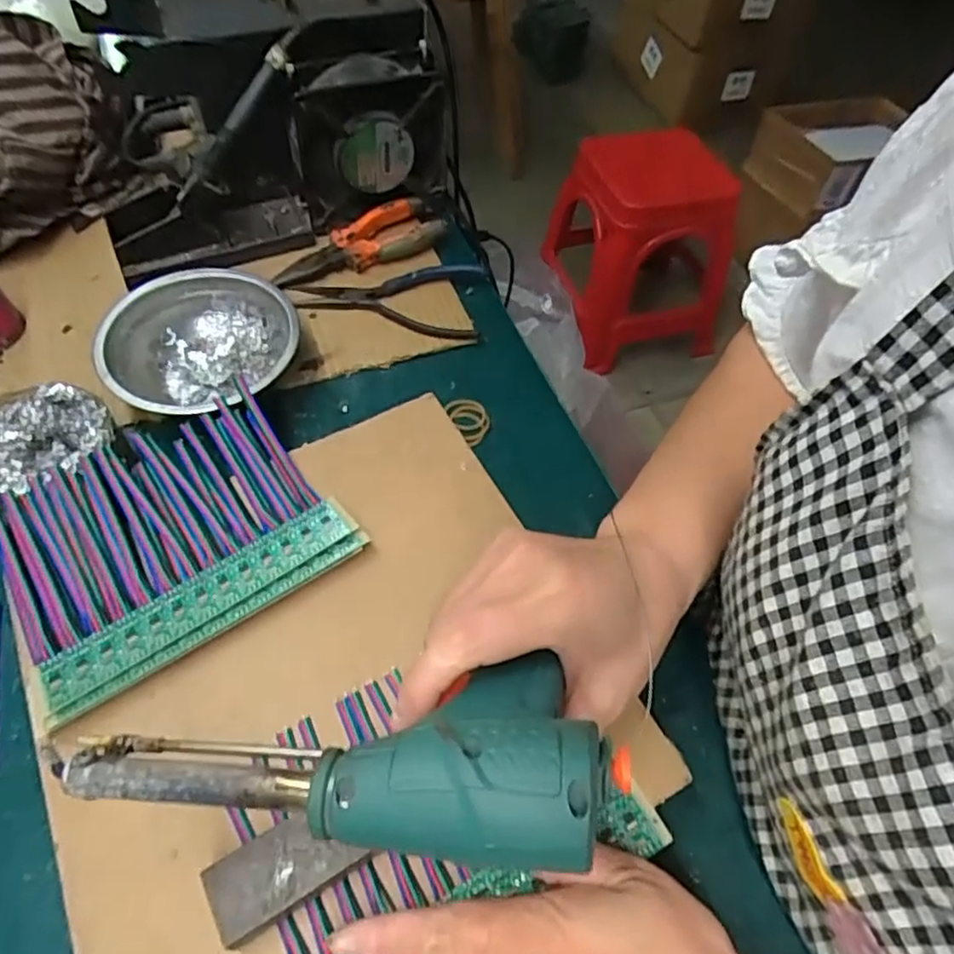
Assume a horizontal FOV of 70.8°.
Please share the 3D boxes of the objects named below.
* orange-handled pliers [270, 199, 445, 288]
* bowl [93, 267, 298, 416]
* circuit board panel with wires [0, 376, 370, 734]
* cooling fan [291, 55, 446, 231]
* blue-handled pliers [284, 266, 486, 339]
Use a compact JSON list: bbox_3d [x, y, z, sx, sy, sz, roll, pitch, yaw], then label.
[{"bbox_3d":[-0.094,-0.189,0.542,0.143,0.018,0.052,-28,60,-22],"label":"orange-handled pliers"},{"bbox_3d":[-0.185,-0.085,0.456,0.122,0.043,0.114,2,54,-2],"label":"bowl"},{"bbox_3d":[-0.164,0.027,0.358,0.158,0.015,0.137,-30,61,-22],"label":"circuit board panel with wires"},{"bbox_3d":[-0.083,-0.261,0.532,0.119,0.115,0.045,-22,58,-18],"label":"cooling fan"},{"bbox_3d":[-0.068,-0.135,0.517,0.147,0.014,0.073,-2,54,-5],"label":"blue-handled pliers"}]

